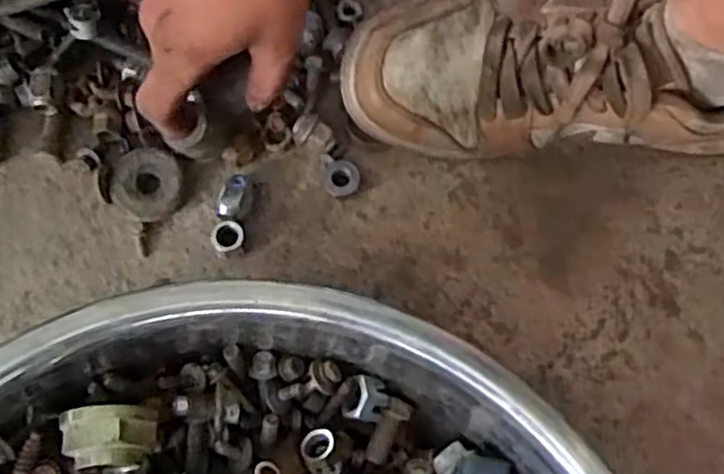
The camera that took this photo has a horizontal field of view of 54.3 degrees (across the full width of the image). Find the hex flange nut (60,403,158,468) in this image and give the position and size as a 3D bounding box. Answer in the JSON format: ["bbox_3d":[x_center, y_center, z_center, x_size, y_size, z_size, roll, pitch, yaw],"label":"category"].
[{"bbox_3d":[-0.106,0.085,0.304,0.039,0.034,0.024,-3,73,-4],"label":"hex flange nut"}]

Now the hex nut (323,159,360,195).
[{"bbox_3d":[-0.013,-0.036,0.430,0.022,0.013,0.024,-10,75,-5],"label":"hex nut"}]

